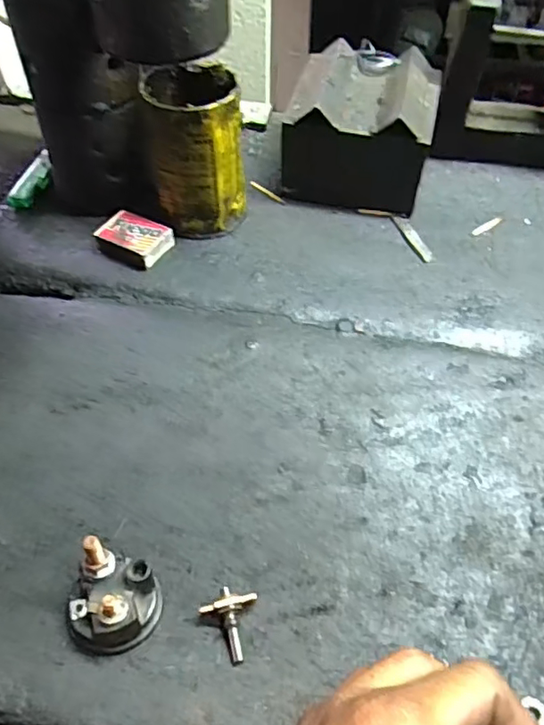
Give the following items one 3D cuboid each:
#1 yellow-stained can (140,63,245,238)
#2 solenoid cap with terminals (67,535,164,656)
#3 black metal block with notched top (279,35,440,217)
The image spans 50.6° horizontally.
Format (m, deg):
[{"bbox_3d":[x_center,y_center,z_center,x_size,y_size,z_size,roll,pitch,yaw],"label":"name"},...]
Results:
[{"bbox_3d":[-0.059,-0.165,0.462,0.068,0.115,0.072,0,50,1],"label":"yellow-stained can"},{"bbox_3d":[-0.080,0.118,0.286,0.038,0.048,0.044,24,55,19],"label":"solenoid cap with terminals"},{"bbox_3d":[0.079,-0.206,0.507,0.118,0.094,0.119,11,51,10],"label":"black metal block with notched top"}]

